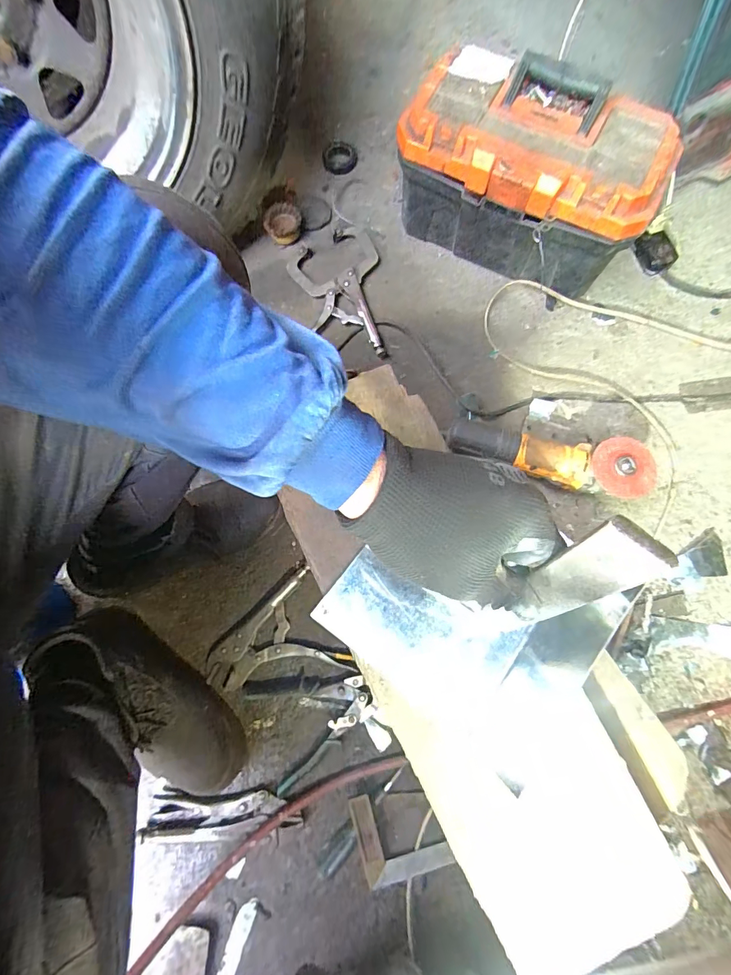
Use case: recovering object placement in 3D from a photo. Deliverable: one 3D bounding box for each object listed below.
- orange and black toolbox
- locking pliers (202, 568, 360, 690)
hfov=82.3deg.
[{"bbox_3d":[0.246,-0.477,0.668,0.357,0.209,0.187,25,78,6],"label":"orange and black toolbox"},{"bbox_3d":[-0.140,0.227,0.600,0.188,0.022,0.148,-24,77,-5],"label":"locking pliers"}]

